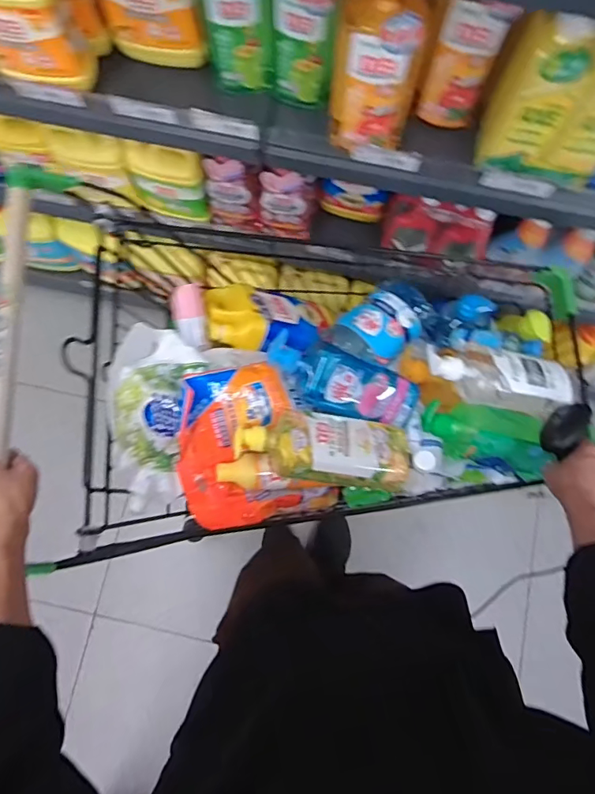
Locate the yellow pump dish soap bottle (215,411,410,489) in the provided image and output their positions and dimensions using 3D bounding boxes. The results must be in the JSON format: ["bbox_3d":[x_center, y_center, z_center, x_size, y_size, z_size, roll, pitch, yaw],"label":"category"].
[{"bbox_3d":[0.024,0.076,0.714,0.272,0.075,0.101,0,77,1],"label":"yellow pump dish soap bottle"}]

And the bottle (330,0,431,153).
[{"bbox_3d":[0.110,-0.451,0.687,0.117,0.201,0.083,8,78,2],"label":"bottle"}]

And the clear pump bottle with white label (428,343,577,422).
[{"bbox_3d":[0.321,-0.030,0.785,0.244,0.057,0.087,12,77,-13],"label":"clear pump bottle with white label"}]

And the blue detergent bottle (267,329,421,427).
[{"bbox_3d":[0.071,-0.027,0.764,0.244,0.085,0.107,21,78,-11],"label":"blue detergent bottle"}]

